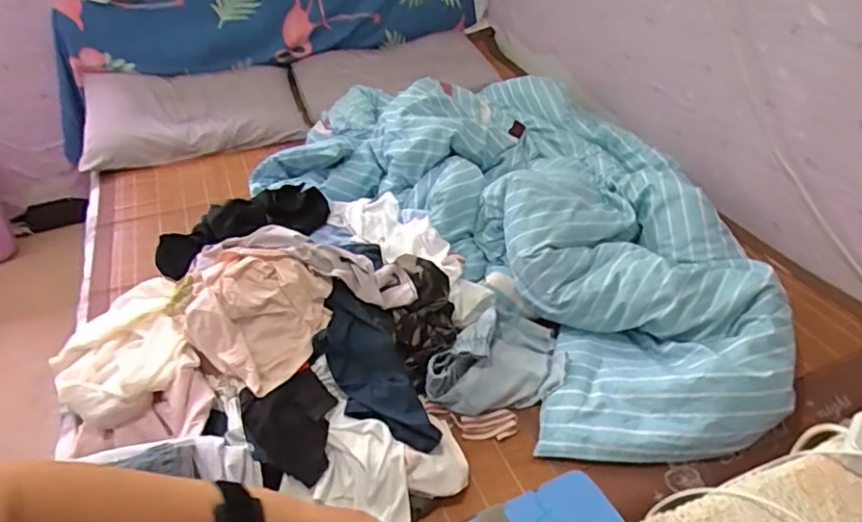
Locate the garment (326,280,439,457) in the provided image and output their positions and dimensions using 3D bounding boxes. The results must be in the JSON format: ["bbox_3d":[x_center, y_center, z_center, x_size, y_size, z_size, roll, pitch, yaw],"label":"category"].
[{"bbox_3d":[-0.101,0.186,1.025,0.139,0.065,0.341,-20,58,-19],"label":"garment"}]

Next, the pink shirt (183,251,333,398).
[{"bbox_3d":[-0.321,0.087,1.065,0.260,0.130,0.213,24,47,28],"label":"pink shirt"}]

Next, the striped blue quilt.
[{"bbox_3d":[0.193,-0.162,1.387,0.791,0.221,1.378,-28,46,-26],"label":"striped blue quilt"}]

